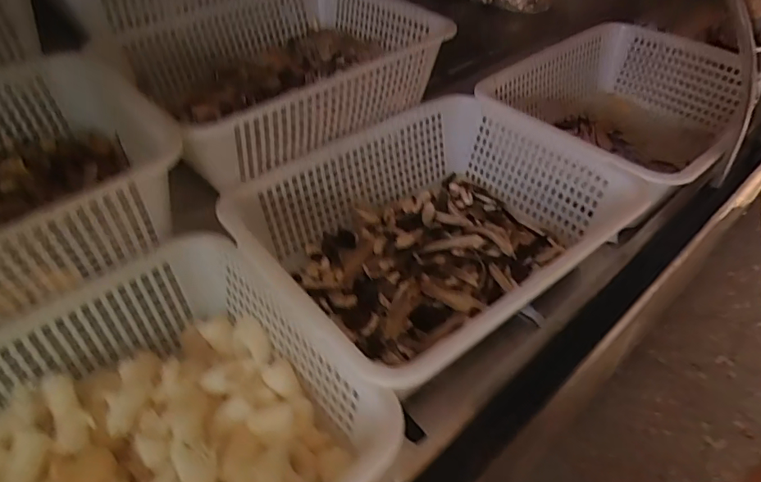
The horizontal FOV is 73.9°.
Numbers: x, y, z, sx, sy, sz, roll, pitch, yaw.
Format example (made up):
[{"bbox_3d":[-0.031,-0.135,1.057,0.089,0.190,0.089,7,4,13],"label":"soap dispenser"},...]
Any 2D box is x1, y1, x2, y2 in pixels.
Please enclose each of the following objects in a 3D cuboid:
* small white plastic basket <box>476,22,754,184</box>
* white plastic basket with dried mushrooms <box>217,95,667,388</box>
[{"bbox_3d":[0.348,-0.187,0.745,0.299,0.133,0.398,32,52,30],"label":"small white plastic basket"},{"bbox_3d":[0.063,-0.011,0.567,0.385,0.108,0.295,-30,50,-28],"label":"white plastic basket with dried mushrooms"}]

